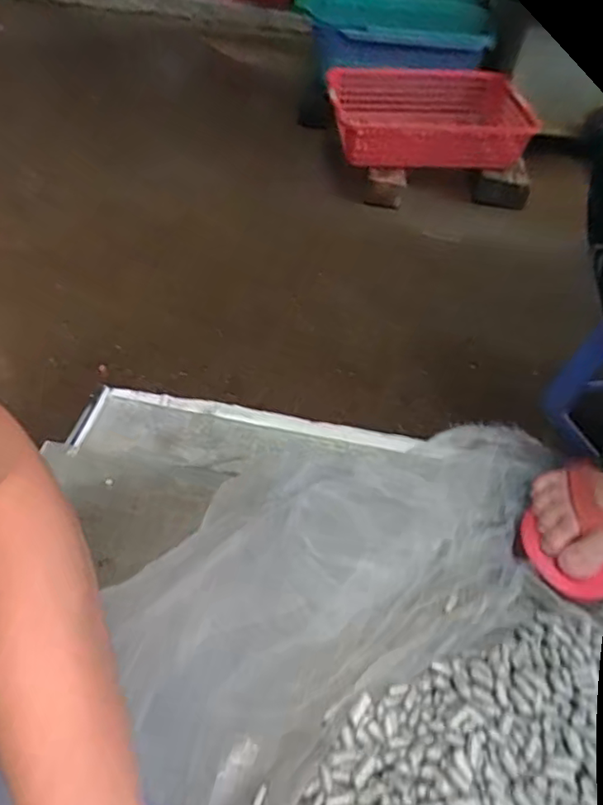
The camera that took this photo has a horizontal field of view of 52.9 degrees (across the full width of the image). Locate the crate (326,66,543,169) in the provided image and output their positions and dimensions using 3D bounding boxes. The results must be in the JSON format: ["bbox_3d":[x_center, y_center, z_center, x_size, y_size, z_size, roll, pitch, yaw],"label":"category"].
[{"bbox_3d":[0.283,-0.671,1.410,0.451,0.142,0.341,0,43,-7],"label":"crate"}]

